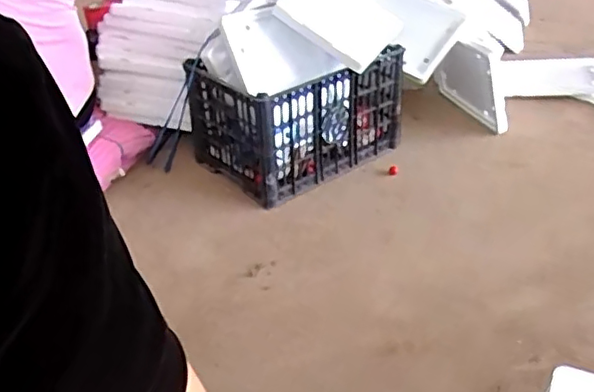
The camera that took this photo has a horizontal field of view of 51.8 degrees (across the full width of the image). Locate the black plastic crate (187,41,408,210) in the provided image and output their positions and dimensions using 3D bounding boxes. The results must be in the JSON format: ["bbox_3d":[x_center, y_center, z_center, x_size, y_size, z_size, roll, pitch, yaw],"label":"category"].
[{"bbox_3d":[-0.019,-0.223,1.661,0.510,0.294,0.343,-27,38,-32],"label":"black plastic crate"}]

